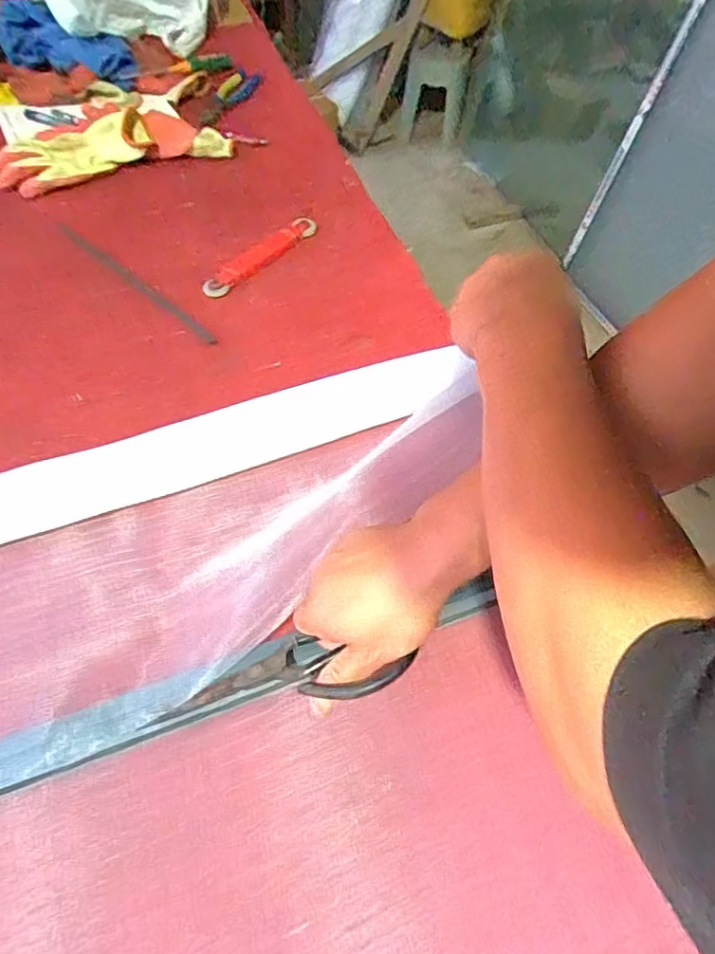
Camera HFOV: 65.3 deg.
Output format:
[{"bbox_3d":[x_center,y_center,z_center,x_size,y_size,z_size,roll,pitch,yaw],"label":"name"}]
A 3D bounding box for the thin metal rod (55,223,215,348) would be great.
[{"bbox_3d":[-0.298,-0.259,0.729,0.318,0.011,0.019,37,63,18],"label":"thin metal rod"}]

